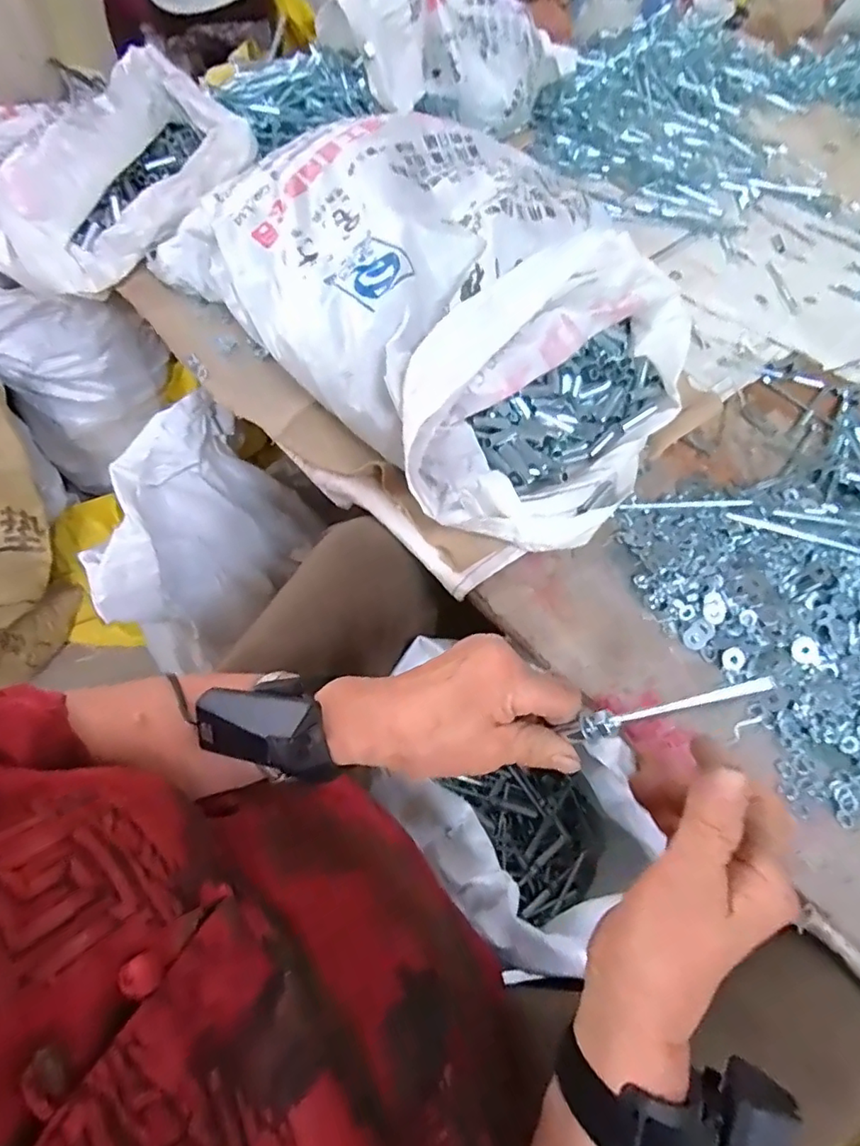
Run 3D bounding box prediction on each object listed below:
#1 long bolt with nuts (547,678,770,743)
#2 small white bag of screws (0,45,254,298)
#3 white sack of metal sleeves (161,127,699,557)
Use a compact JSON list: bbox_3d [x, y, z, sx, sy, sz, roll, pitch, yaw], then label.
[{"bbox_3d":[0.114,0.071,0.291,0.008,0.114,0.012,28,48,-34],"label":"long bolt with nuts"},{"bbox_3d":[-0.414,-0.517,0.724,0.350,0.148,0.306,-24,62,-19],"label":"small white bag of screws"},{"bbox_3d":[0.017,-0.284,0.594,0.341,0.163,0.542,-32,65,-23],"label":"white sack of metal sleeves"}]

